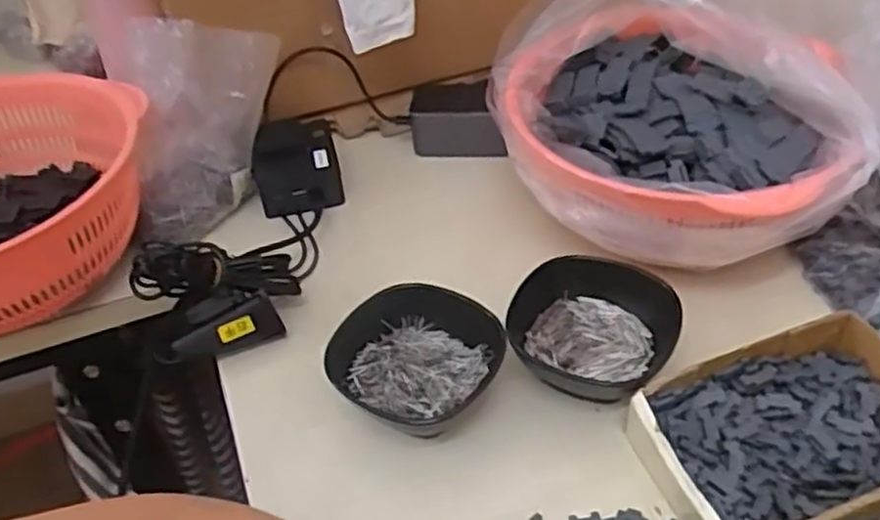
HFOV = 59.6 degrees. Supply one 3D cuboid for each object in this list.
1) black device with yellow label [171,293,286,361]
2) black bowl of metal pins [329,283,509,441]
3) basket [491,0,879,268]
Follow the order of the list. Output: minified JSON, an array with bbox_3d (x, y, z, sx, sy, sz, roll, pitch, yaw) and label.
[{"bbox_3d":[-0.152,0.055,0.554,0.076,0.037,0.016,-22,45,-18],"label":"black device with yellow label"},{"bbox_3d":[-0.015,0.067,0.520,0.115,0.046,0.096,-26,47,-21],"label":"black bowl of metal pins"},{"bbox_3d":[0.167,-0.104,0.587,0.235,0.134,0.246,1,43,6],"label":"basket"}]

